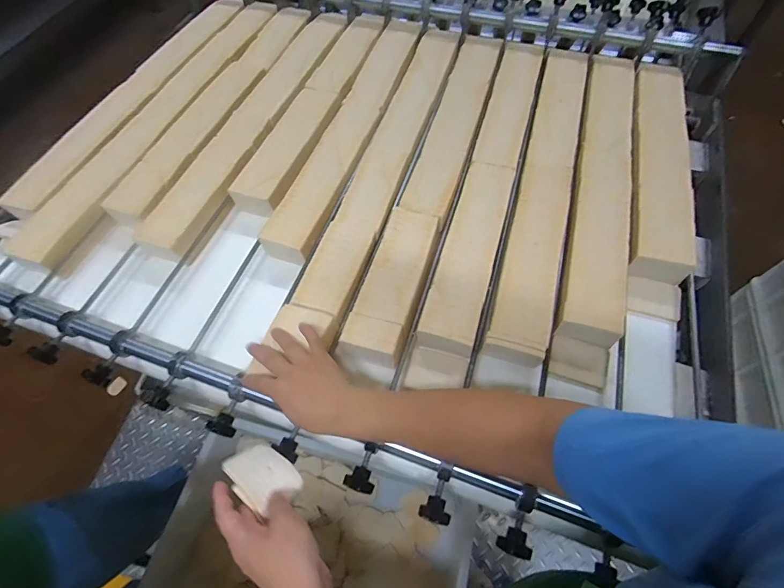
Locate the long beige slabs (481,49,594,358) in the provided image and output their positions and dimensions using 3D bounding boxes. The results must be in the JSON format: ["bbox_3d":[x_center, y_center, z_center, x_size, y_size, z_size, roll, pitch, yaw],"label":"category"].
[{"bbox_3d":[0.249,-0.180,0.652,0.079,0.054,0.618,14,64,11],"label":"long beige slabs"}]

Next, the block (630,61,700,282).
[{"bbox_3d":[0.450,-0.243,0.664,0.089,0.066,0.472,13,62,9],"label":"block"}]

